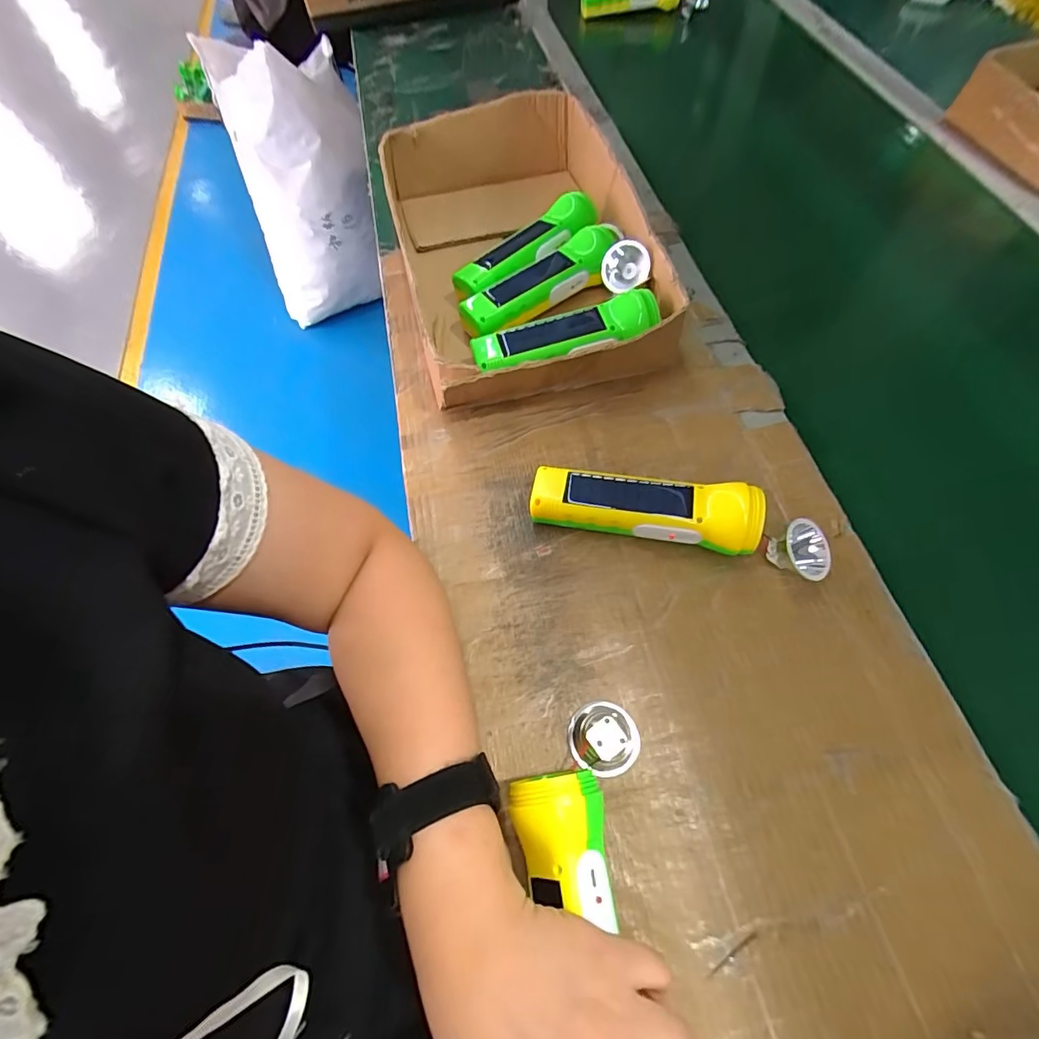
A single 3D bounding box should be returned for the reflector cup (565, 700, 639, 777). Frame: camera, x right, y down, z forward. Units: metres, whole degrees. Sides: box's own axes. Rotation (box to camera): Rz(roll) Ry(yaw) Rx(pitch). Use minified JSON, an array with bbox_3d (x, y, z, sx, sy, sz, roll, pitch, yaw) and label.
[{"bbox_3d":[0.054,0.136,0.307,0.044,0.024,0.043,0,63,0],"label":"reflector cup"}]

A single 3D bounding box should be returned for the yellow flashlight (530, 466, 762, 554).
[{"bbox_3d":[0.091,-0.009,0.370,0.162,0.048,0.042,11,64,6],"label":"yellow flashlight"}]

